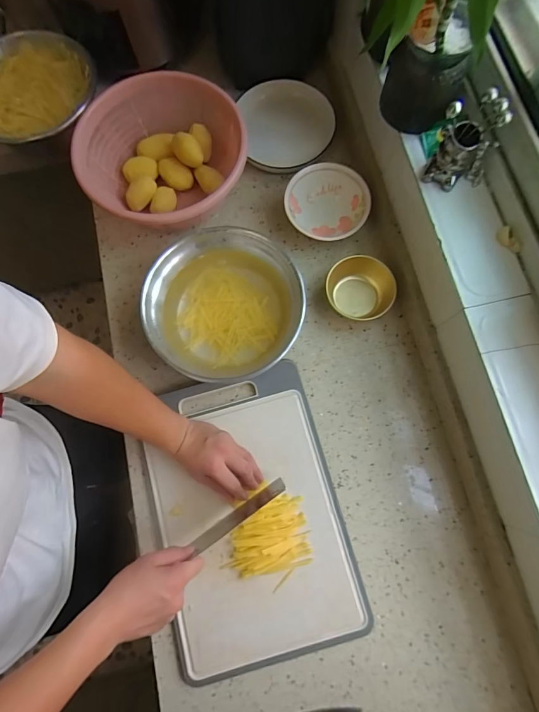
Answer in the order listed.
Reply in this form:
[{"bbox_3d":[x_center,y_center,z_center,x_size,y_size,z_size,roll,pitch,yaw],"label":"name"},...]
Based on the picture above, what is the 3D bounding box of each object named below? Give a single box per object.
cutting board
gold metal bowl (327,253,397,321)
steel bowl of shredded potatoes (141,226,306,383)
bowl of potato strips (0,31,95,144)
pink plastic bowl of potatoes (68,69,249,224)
[{"bbox_3d":[-0.034,0.244,0.571,0.279,0.025,0.416,-15,77,-2],"label":"cutting board"},{"bbox_3d":[0.159,-0.117,0.636,0.115,0.048,0.109,0,76,2],"label":"gold metal bowl"},{"bbox_3d":[-0.073,-0.075,0.611,0.249,0.090,0.247,0,76,2],"label":"steel bowl of shredded potatoes"},{"bbox_3d":[-0.448,-0.501,0.675,0.236,0.045,0.216,0,76,2],"label":"bowl of potato strips"},{"bbox_3d":[-0.180,-0.347,0.657,0.268,0.133,0.275,0,76,2],"label":"pink plastic bowl of potatoes"}]

